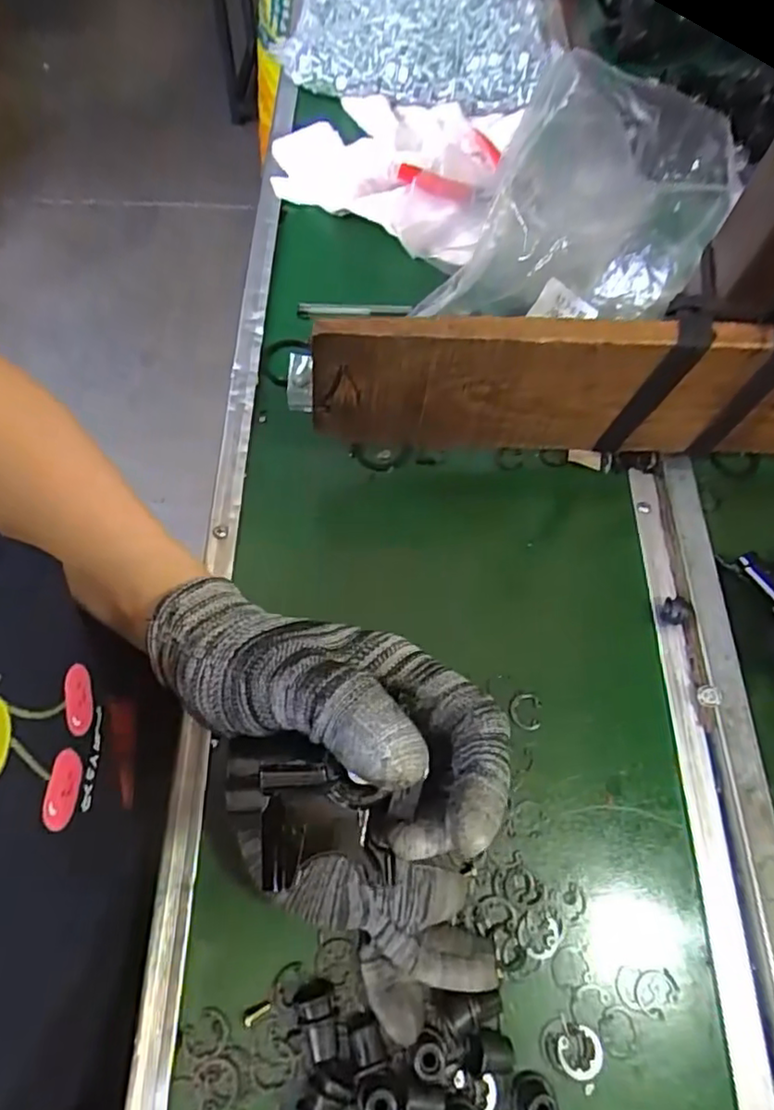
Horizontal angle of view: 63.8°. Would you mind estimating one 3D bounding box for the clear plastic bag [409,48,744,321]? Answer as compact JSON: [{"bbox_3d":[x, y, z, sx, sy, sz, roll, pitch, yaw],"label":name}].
[{"bbox_3d":[0.100,-0.172,0.314,0.136,0.126,0.058,5,64,0],"label":"clear plastic bag"}]

